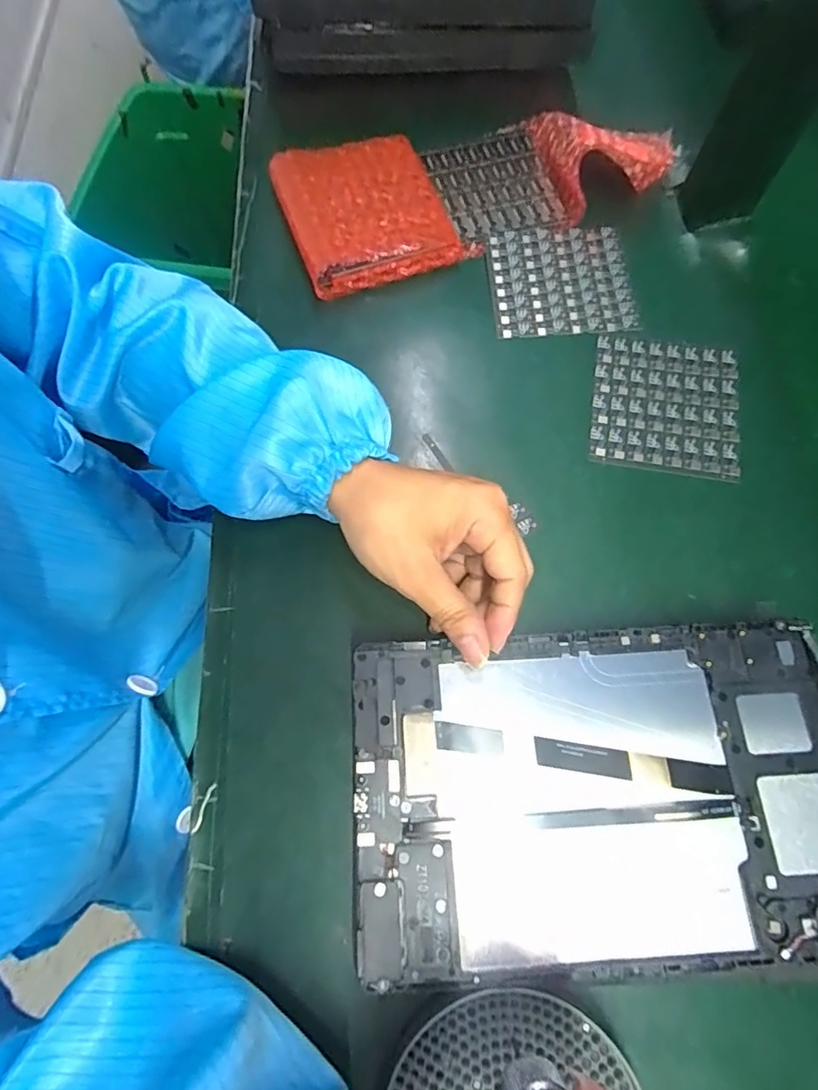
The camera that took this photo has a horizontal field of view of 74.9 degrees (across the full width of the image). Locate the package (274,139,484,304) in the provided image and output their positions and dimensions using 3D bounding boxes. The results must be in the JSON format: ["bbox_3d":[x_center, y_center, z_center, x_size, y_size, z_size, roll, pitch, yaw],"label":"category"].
[{"bbox_3d":[-0.030,-0.253,0.403,0.122,0.027,0.117,-19,71,-7],"label":"package"}]

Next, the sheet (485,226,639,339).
[{"bbox_3d":[0.114,-0.198,0.399,0.101,0.004,0.095,-2,70,-1],"label":"sheet"}]

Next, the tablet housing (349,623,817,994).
[{"bbox_3d":[0.093,0.118,0.257,0.237,0.008,0.148,-2,70,-1],"label":"tablet housing"}]

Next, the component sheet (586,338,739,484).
[{"bbox_3d":[0.172,-0.095,0.359,0.094,0.005,0.101,10,70,4],"label":"component sheet"}]

